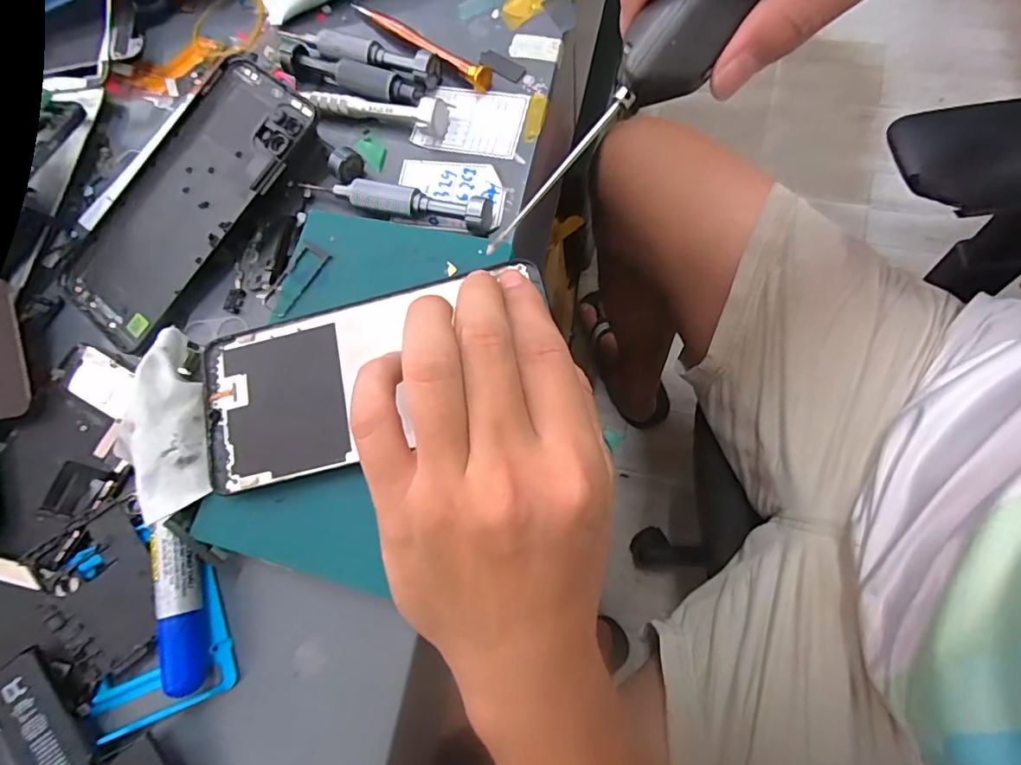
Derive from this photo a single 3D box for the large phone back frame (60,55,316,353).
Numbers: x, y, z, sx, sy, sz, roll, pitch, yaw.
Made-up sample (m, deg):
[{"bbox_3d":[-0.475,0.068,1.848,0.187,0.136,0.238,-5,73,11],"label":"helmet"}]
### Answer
[{"bbox_3d":[-0.178,-0.100,0.281,0.084,0.004,0.164,32,89,15],"label":"large phone back frame"}]

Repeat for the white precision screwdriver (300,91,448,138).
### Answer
[{"bbox_3d":[-0.076,-0.149,0.276,0.084,0.013,0.015,13,78,11],"label":"white precision screwdriver"}]

